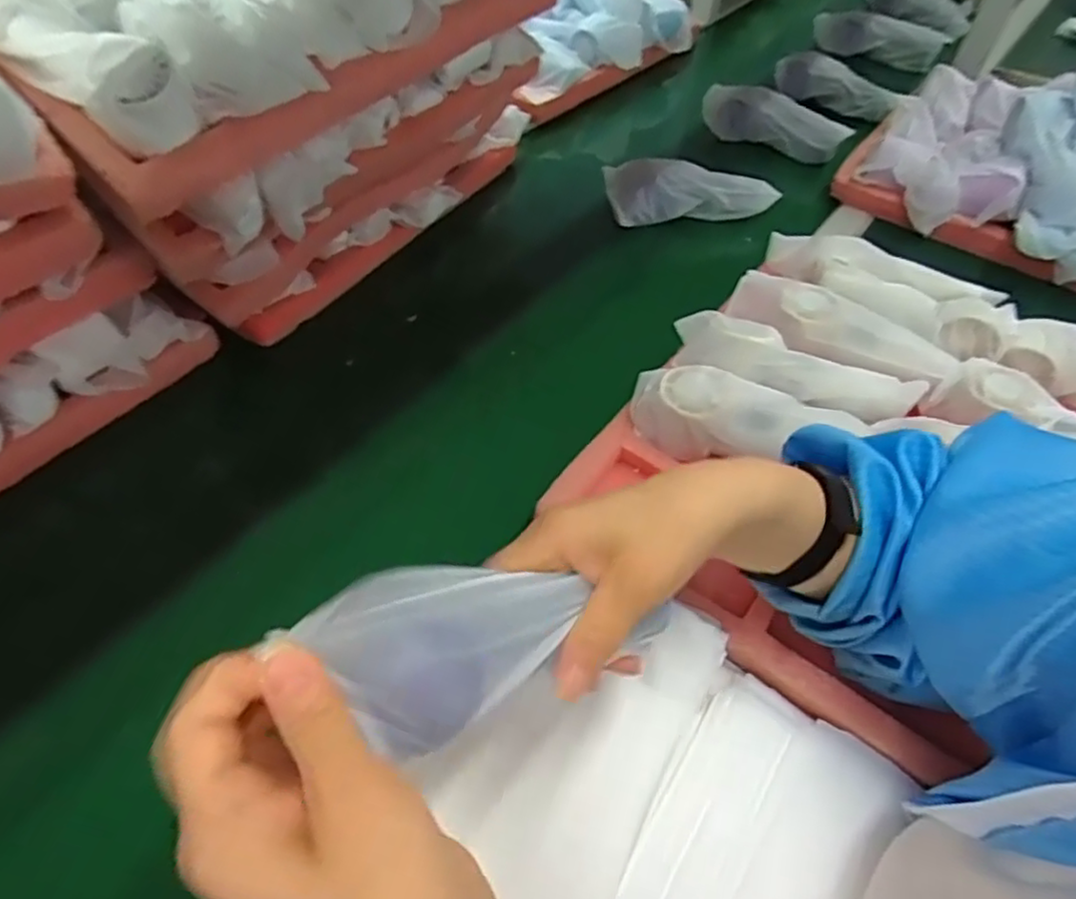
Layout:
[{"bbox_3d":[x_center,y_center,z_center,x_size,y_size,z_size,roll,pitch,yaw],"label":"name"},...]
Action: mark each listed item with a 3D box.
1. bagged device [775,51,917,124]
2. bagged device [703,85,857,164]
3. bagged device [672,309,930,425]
[{"bbox_3d":[0.442,-0.530,0.972,0.185,0.065,0.035,18,51,-4],"label":"bagged device"},{"bbox_3d":[0.306,-0.433,0.874,0.191,0.070,0.052,34,57,22],"label":"bagged device"},{"bbox_3d":[0.206,-0.066,0.523,0.192,0.033,0.051,17,52,11],"label":"bagged device"}]

